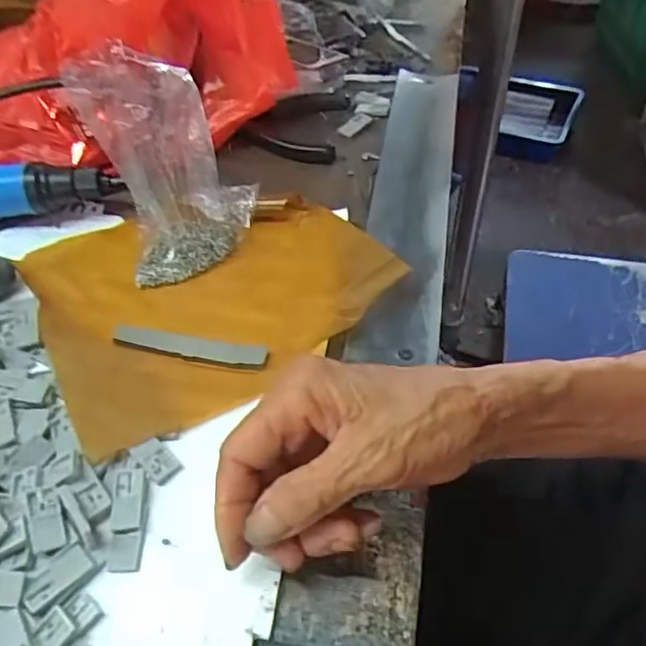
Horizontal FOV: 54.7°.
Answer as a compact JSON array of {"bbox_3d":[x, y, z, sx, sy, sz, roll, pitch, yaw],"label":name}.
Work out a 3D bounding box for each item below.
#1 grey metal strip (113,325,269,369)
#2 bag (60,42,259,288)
[{"bbox_3d":[-0.076,0.012,0.348,0.092,0.005,0.015,9,48,10],"label":"grey metal strip"},{"bbox_3d":[-0.089,-0.098,0.379,0.086,0.103,0.079,-22,51,-18],"label":"bag"}]

